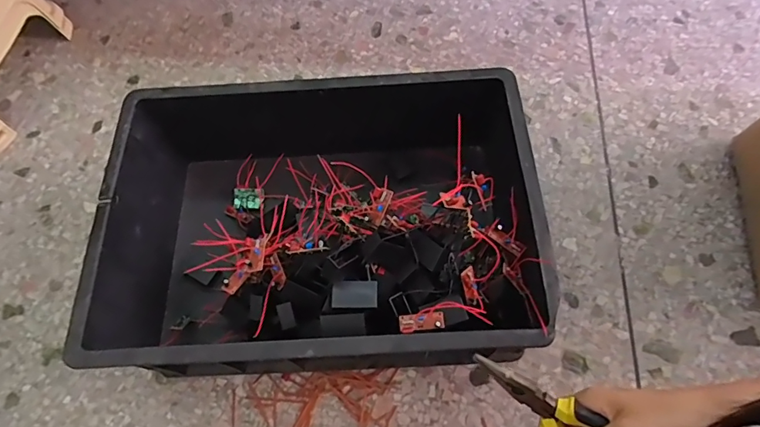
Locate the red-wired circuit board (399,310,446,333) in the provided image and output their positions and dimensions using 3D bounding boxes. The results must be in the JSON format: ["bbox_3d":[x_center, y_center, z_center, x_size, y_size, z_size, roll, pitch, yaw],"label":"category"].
[{"bbox_3d":[0.044,0.111,0.467,0.047,0.009,0.019,-6,65,0],"label":"red-wired circuit board"}]

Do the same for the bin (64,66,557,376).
[{"bbox_3d":[-0.074,0.016,0.595,0.505,0.205,0.346,-3,65,1],"label":"bin"}]

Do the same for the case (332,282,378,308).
[{"bbox_3d":[-0.026,0.089,0.484,0.048,0.018,0.027,0,65,2],"label":"case"}]

